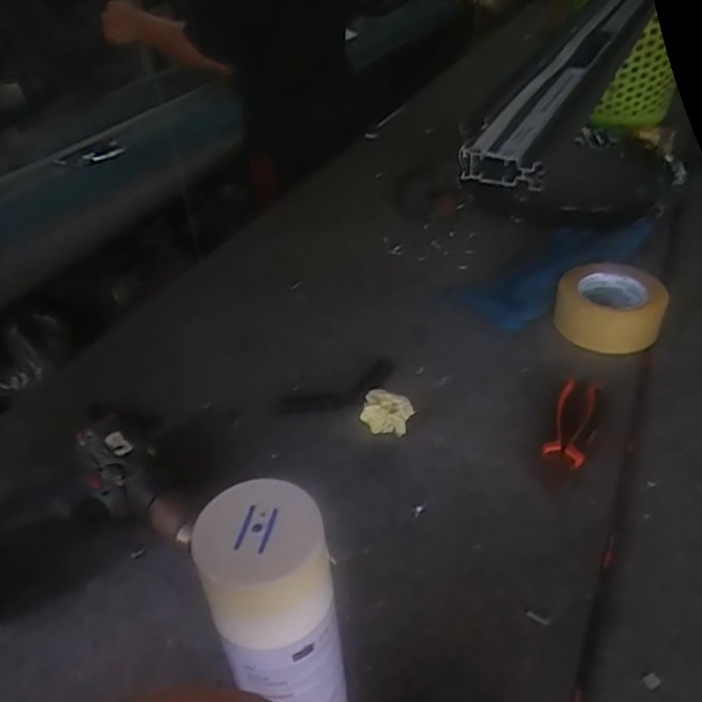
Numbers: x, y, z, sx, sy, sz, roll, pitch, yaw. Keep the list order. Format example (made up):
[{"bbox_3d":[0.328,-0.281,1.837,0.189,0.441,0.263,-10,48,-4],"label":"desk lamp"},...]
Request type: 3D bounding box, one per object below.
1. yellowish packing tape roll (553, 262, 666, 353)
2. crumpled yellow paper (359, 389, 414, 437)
[{"bbox_3d":[0.299,-0.054,0.718,0.113,0.052,0.104,-3,39,2],"label":"yellowish packing tape roll"},{"bbox_3d":[0.036,0.060,0.606,0.046,0.029,0.040,7,40,14],"label":"crumpled yellow paper"}]

